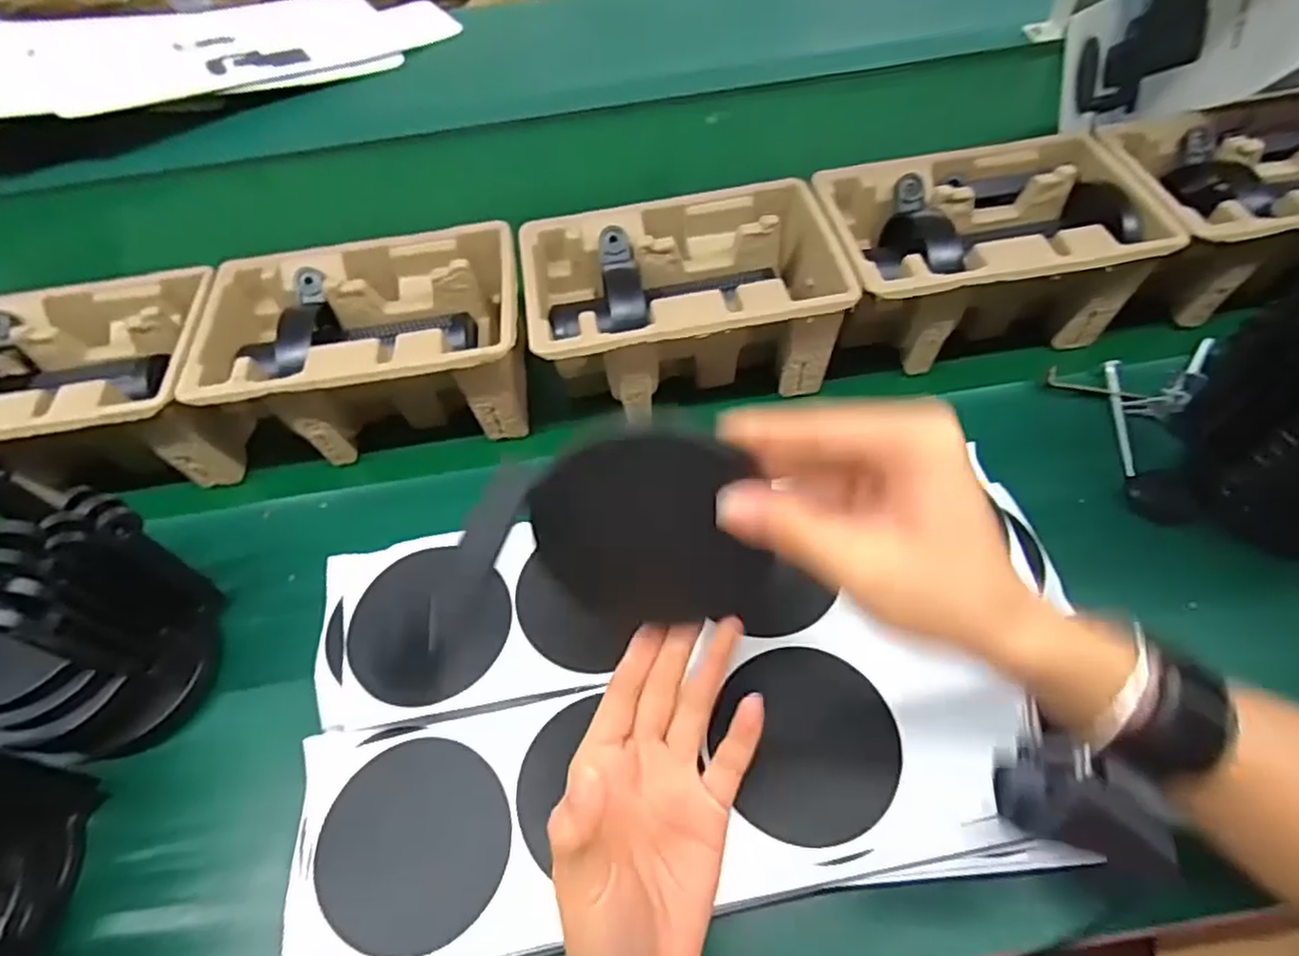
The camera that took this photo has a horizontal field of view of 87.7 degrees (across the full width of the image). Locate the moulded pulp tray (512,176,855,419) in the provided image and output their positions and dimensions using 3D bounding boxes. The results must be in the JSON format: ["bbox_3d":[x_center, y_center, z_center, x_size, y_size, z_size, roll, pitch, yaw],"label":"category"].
[{"bbox_3d":[0.013,-0.132,0.523,0.238,0.095,0.144,-9,56,-4],"label":"moulded pulp tray"}]

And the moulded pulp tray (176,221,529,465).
[{"bbox_3d":[-0.208,-0.098,0.521,0.225,0.097,0.145,-10,56,-4],"label":"moulded pulp tray"}]

